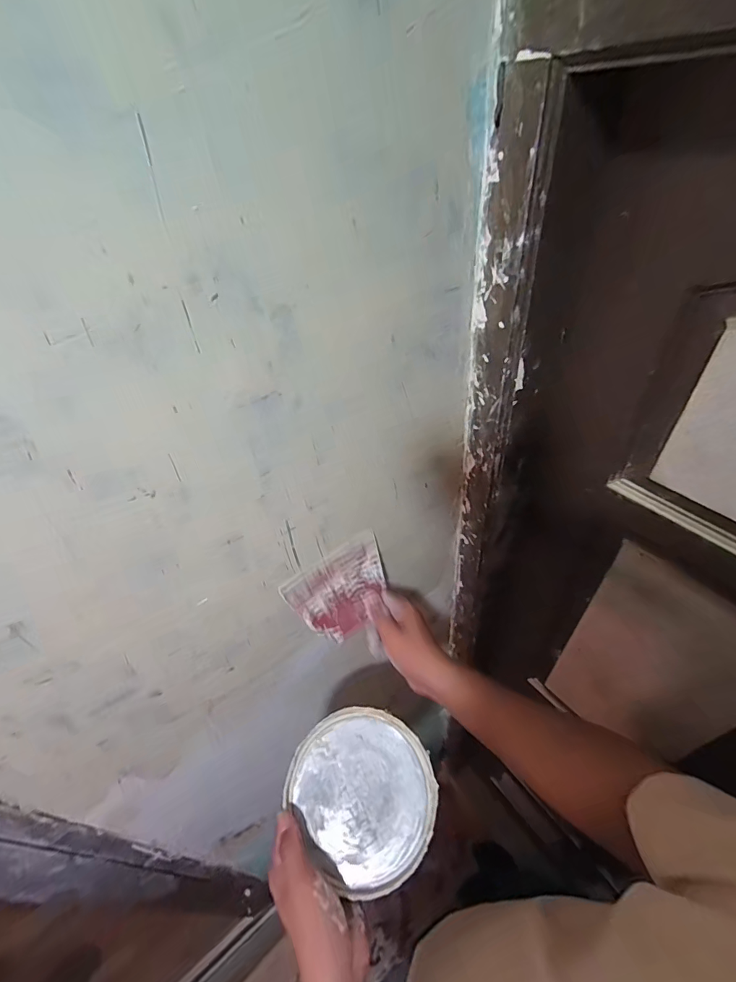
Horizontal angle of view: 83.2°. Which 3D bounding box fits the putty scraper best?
[{"bbox_3d":[-0.028,0.120,0.495,0.121,0.107,0.005,-31,24,-22],"label":"putty scraper"}]

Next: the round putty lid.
[{"bbox_3d":[-0.002,0.307,0.427,0.136,0.012,0.149,0,59,0],"label":"round putty lid"}]

